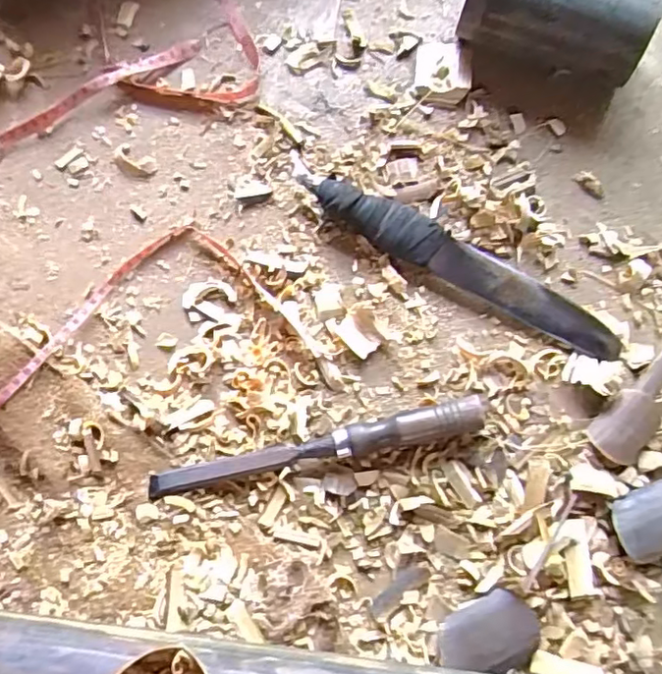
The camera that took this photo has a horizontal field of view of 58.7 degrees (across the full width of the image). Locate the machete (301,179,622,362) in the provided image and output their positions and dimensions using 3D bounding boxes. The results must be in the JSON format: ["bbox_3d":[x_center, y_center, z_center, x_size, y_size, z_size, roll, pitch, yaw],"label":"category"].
[{"bbox_3d":[0.103,-0.058,0.455,0.262,0.024,0.036,27,78,6],"label":"machete"}]

